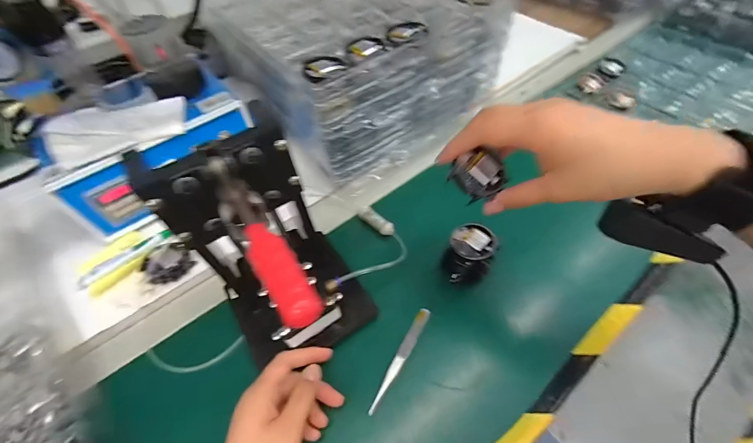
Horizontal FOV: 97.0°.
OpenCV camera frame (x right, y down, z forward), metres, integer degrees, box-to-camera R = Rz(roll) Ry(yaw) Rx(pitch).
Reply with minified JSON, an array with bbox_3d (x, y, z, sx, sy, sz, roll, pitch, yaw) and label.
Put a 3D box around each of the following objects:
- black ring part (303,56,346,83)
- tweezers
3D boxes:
[{"bbox_3d":[-0.060,-0.166,0.358,0.050,0.006,0.050,-2,53,3],"label":"black ring part"},{"bbox_3d":[0.025,0.135,0.334,0.013,0.015,0.117,24,58,20],"label":"tweezers"}]

